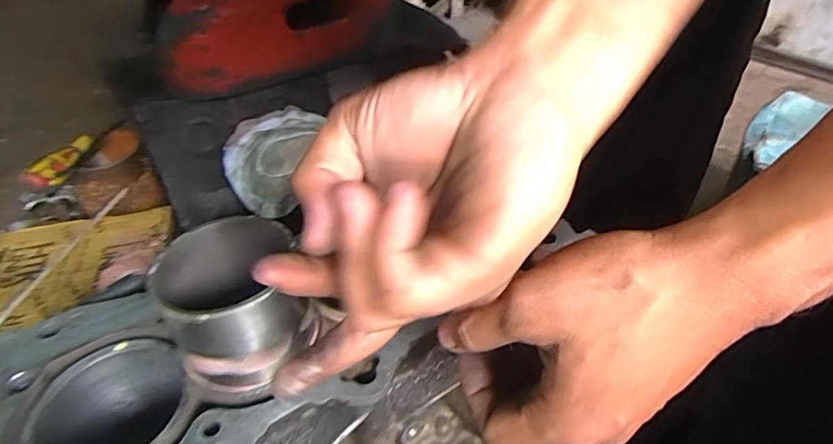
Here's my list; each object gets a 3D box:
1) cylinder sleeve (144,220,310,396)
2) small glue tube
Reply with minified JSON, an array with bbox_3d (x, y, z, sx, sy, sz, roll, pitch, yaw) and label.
[{"bbox_3d":[-0.102,0.043,0.297,0.074,0.070,0.079,-23,43,-23],"label":"cylinder sleeve"},{"bbox_3d":[-0.414,-0.072,0.614,0.019,0.028,0.103,6,40,11],"label":"small glue tube"}]

